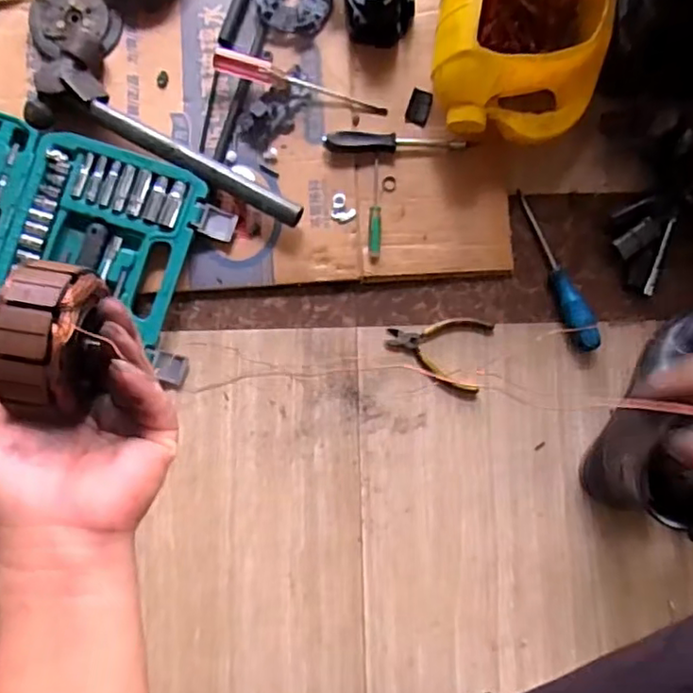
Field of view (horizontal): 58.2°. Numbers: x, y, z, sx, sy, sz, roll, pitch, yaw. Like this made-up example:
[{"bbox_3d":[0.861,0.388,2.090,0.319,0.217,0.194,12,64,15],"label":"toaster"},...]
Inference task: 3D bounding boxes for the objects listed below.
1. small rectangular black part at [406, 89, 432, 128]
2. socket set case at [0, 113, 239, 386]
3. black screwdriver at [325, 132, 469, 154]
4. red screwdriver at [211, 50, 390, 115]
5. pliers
[{"bbox_3d":[0.083,-0.273,0.710,0.024,0.004,0.041,15,84,1],"label":"small rectangular black part"},{"bbox_3d":[-0.362,-0.120,0.703,0.427,0.050,0.249,19,84,2],"label":"socket set case"},{"bbox_3d":[0.055,-0.232,0.701,0.160,0.030,0.018,-4,84,-1],"label":"black screwdriver"},{"bbox_3d":[-0.050,-0.300,0.698,0.196,0.034,0.023,14,84,1],"label":"red screwdriver"},{"bbox_3d":[0.101,-0.001,0.698,0.113,0.006,0.081,16,84,2],"label":"pliers"}]

